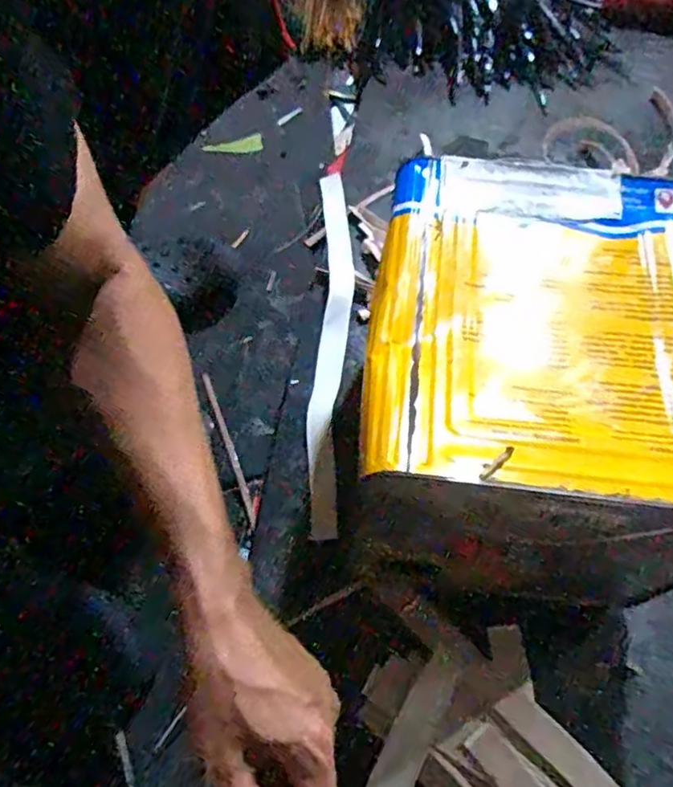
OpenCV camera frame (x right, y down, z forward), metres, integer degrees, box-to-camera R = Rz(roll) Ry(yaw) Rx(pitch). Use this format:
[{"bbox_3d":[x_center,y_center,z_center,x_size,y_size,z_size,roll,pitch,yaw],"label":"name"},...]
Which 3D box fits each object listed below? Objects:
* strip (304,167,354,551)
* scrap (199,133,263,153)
[{"bbox_3d":[-0.005,-0.063,0.645,0.041,0.010,0.424,-1,64,6],"label":"strip"},{"bbox_3d":[-0.132,-0.317,0.786,0.076,0.007,0.025,-19,68,-9],"label":"scrap"}]

